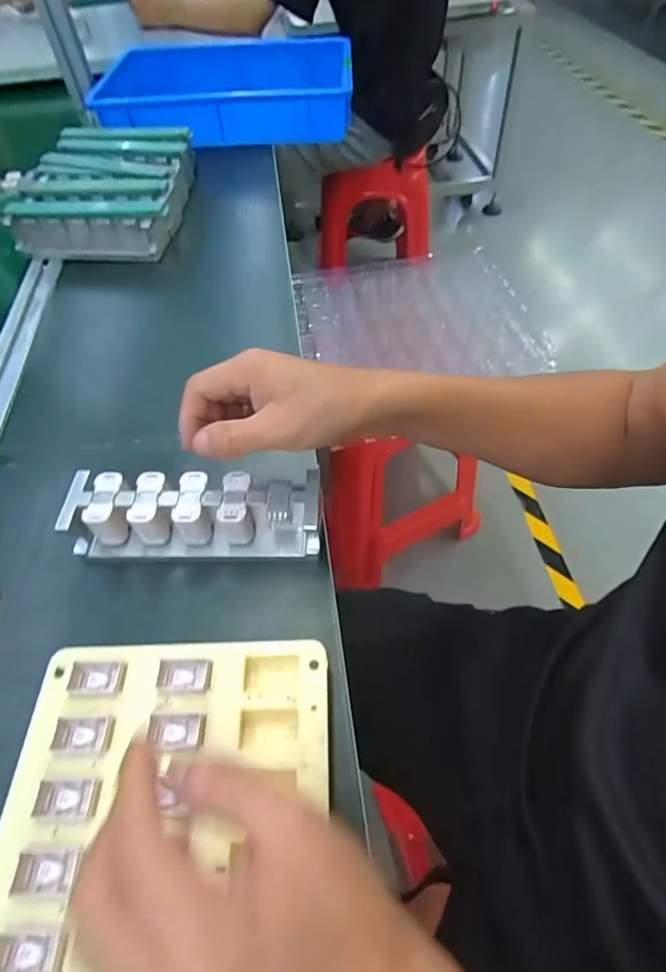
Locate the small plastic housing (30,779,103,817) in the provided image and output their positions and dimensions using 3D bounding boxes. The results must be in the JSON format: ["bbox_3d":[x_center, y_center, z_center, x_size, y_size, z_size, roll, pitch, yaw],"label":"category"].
[{"bbox_3d":[-0.146,0.172,0.270,0.031,0.009,0.018,-2,55,3],"label":"small plastic housing"}]

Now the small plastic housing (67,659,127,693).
[{"bbox_3d":[-0.148,0.120,0.309,0.032,0.009,0.020,-2,55,2],"label":"small plastic housing"}]

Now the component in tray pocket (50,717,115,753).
[{"bbox_3d":[-0.148,0.147,0.290,0.032,0.010,0.018,-3,55,2],"label":"component in tray pocket"}]

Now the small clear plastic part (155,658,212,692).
[{"bbox_3d":[-0.093,0.120,0.309,0.032,0.011,0.018,-1,55,3],"label":"small clear plastic part"}]

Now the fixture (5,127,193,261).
[{"bbox_3d":[-0.322,-0.420,0.704,0.219,0.069,0.300,-2,55,2],"label":"fixture"}]

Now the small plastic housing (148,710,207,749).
[{"bbox_3d":[-0.093,0.145,0.291,0.036,0.010,0.019,1,55,5],"label":"small plastic housing"}]

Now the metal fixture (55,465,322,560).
[{"bbox_3d":[-0.103,0.023,0.374,0.185,0.047,0.051,0,55,4],"label":"metal fixture"}]

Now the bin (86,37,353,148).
[{"bbox_3d":[-0.179,-0.681,0.852,0.415,0.074,0.320,-5,54,0],"label":"bin"}]

